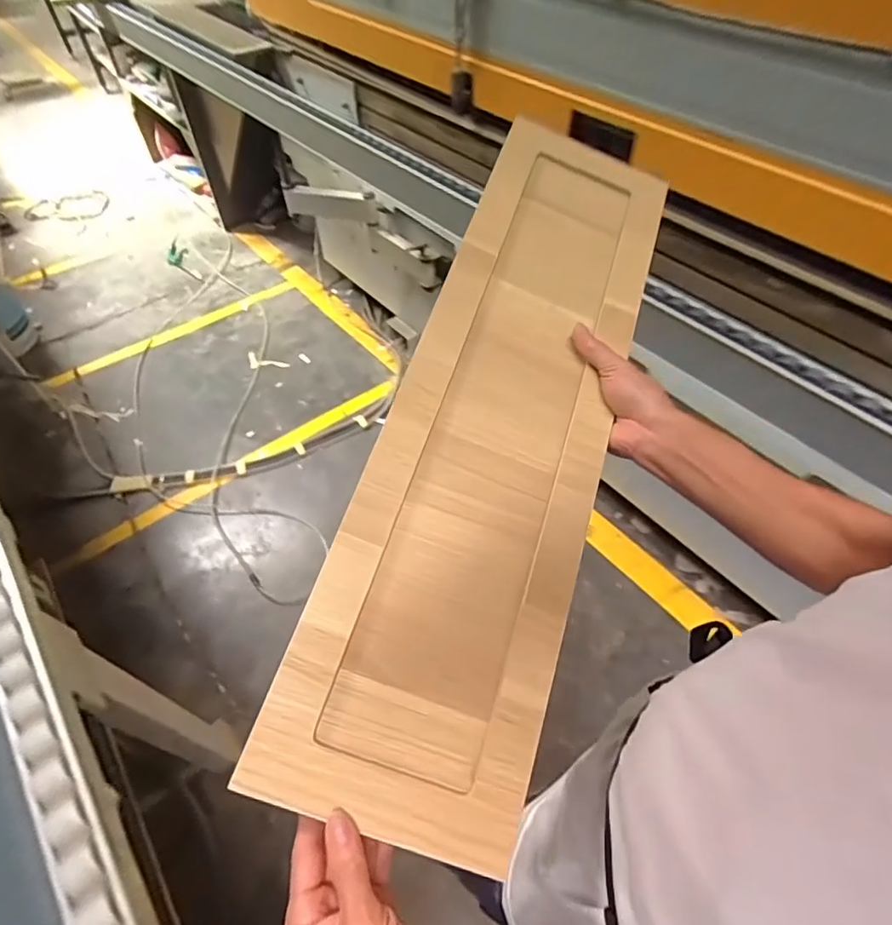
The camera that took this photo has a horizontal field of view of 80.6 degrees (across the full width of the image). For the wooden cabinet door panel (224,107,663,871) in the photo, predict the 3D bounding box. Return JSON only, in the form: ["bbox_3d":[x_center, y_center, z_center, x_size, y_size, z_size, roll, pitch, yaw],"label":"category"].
[{"bbox_3d":[0.059,-0.054,0.476,0.190,0.016,0.663,22,67,-5],"label":"wooden cabinet door panel"}]

